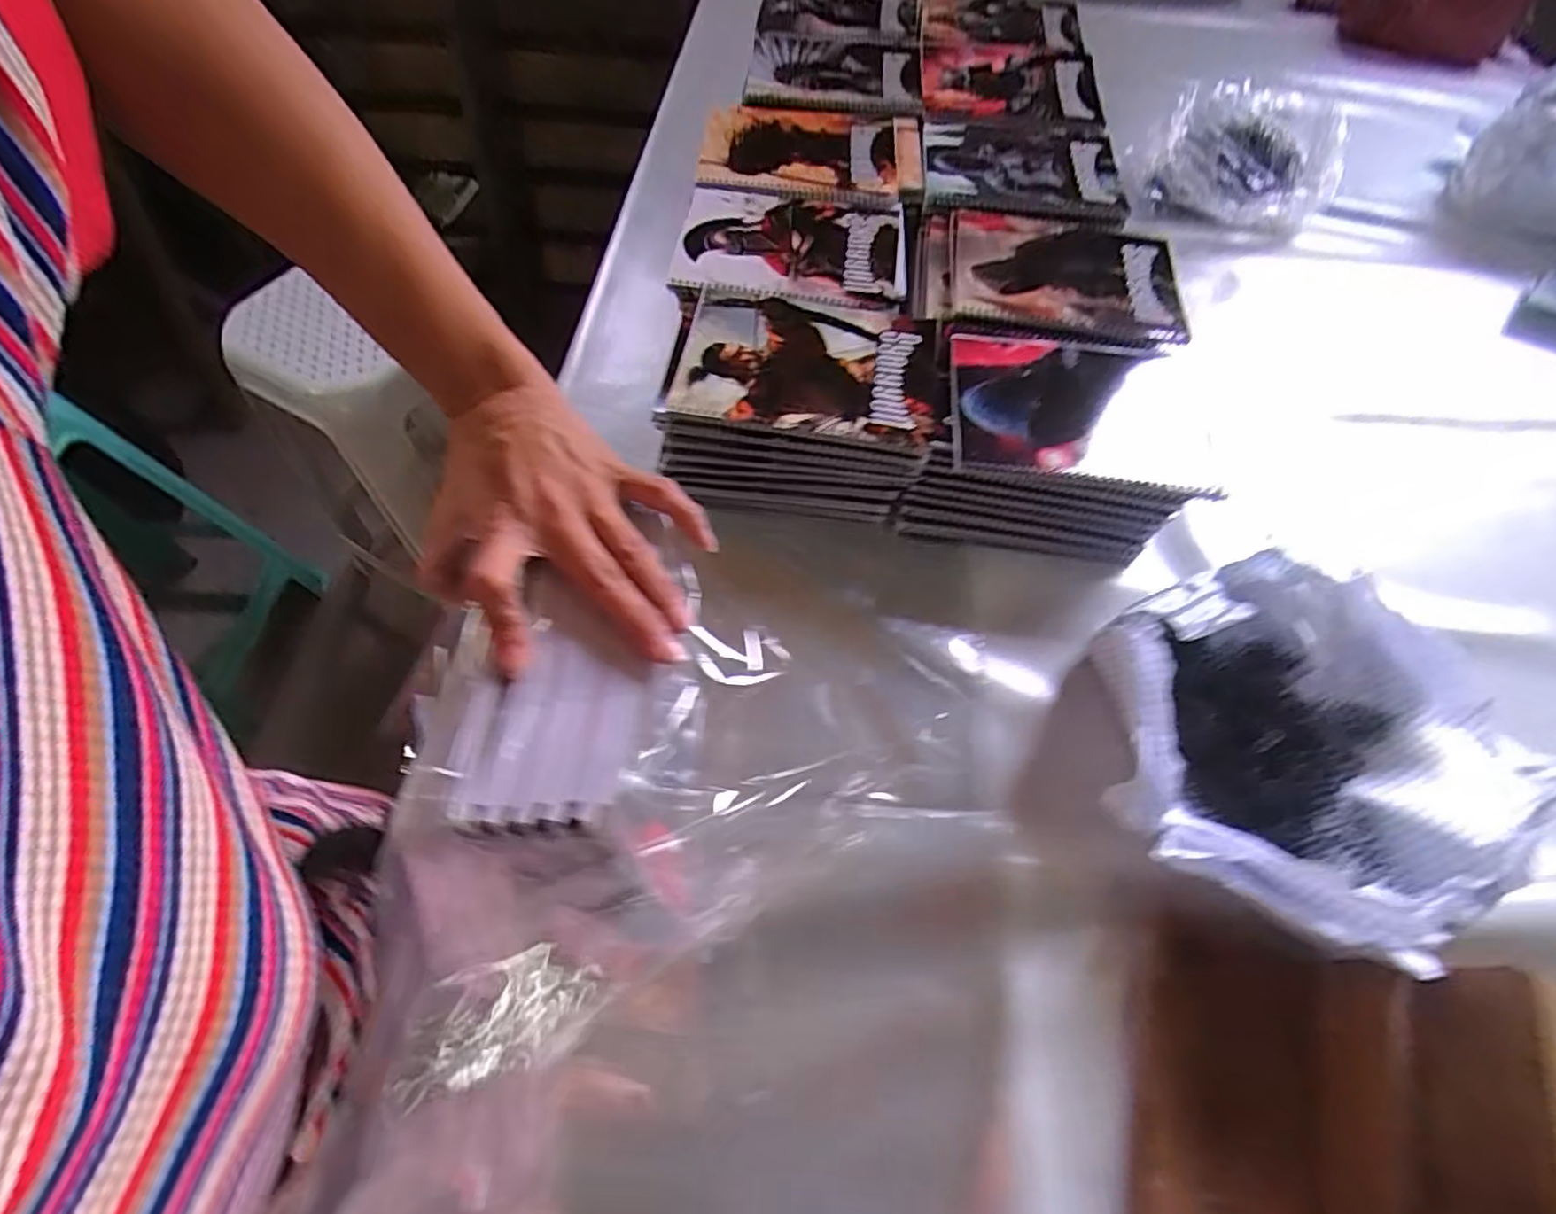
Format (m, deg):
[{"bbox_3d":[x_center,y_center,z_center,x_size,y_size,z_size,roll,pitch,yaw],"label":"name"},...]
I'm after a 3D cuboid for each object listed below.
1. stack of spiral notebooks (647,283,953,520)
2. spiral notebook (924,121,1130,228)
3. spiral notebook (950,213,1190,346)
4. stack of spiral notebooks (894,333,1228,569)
[{"bbox_3d":[0.020,-0.177,0.593,0.225,0.096,0.178,1,59,0],"label":"stack of spiral notebooks"},{"bbox_3d":[0.258,-0.460,0.729,0.207,0.013,0.168,7,59,3],"label":"spiral notebook"},{"bbox_3d":[0.266,-0.310,0.641,0.206,0.013,0.166,8,59,4],"label":"spiral notebook"},{"bbox_3d":[0.226,-0.141,0.576,0.227,0.107,0.159,6,59,3],"label":"stack of spiral notebooks"}]

